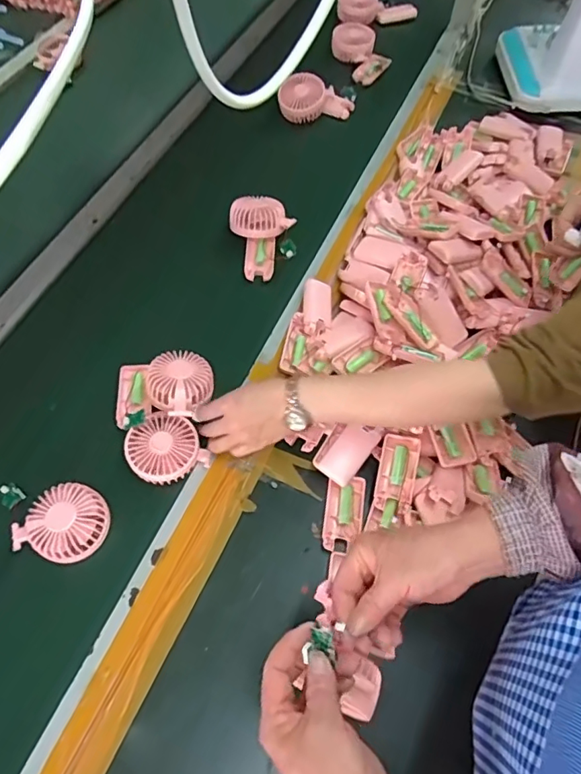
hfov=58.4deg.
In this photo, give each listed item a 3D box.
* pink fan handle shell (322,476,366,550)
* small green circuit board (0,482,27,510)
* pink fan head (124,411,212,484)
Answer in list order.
[{"bbox_3d":[0.066,0.155,0.642,0.046,0.012,0.088,9,63,1],"label":"pink fan handle shell"},{"bbox_3d":[-0.344,0.132,0.638,0.032,0.008,0.024,39,67,16],"label":"small green circuit board"},{"bbox_3d":[-0.159,0.075,0.654,0.088,0.035,0.088,1,63,-2],"label":"pink fan head"}]

